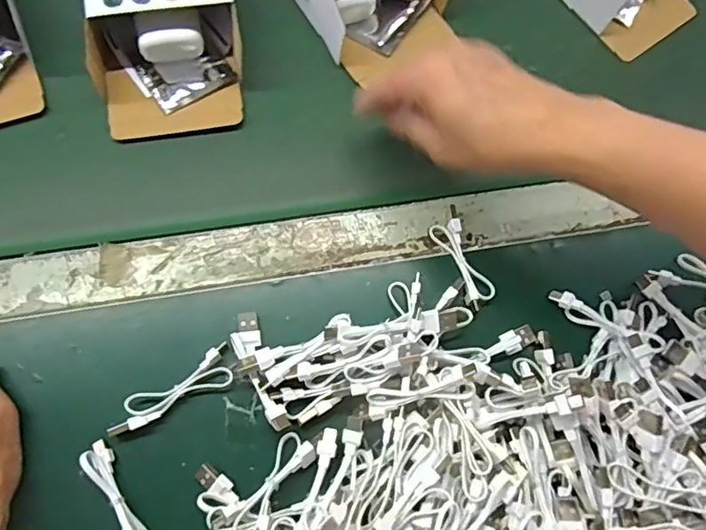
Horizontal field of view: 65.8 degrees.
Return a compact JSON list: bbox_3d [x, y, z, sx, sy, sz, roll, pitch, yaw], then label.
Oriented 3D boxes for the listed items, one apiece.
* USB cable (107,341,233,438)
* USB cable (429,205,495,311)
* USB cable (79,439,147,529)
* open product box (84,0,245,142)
[{"bbox_3d":[-0.110,0.075,0.326,0.078,0.012,0.023,-27,79,-7],"label":"USB cable"},{"bbox_3d":[0.075,-0.005,0.377,0.023,0.019,0.072,-20,78,-5],"label":"USB cable"},{"bbox_3d":[-0.129,0.134,0.300,0.013,0.018,0.078,-30,80,-7],"label":"USB cable"},{"bbox_3d":[-0.145,-0.222,0.410,0.103,0.061,0.252,-10,78,-3],"label":"open product box"}]

